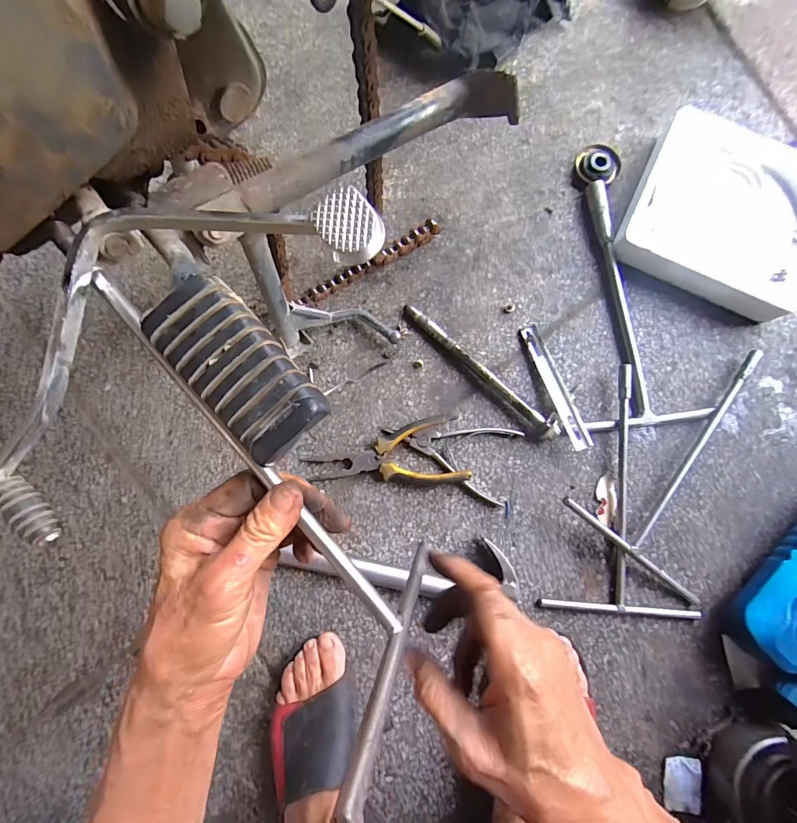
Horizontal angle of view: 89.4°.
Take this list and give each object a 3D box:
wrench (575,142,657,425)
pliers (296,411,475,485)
[{"bbox_3d":[0.293,-0.180,0.520,0.055,0.025,0.386,-7,81,-3],"label":"wrench"},{"bbox_3d":[-0.014,0.052,0.471,0.179,0.032,0.076,-6,81,-3],"label":"pliers"}]

